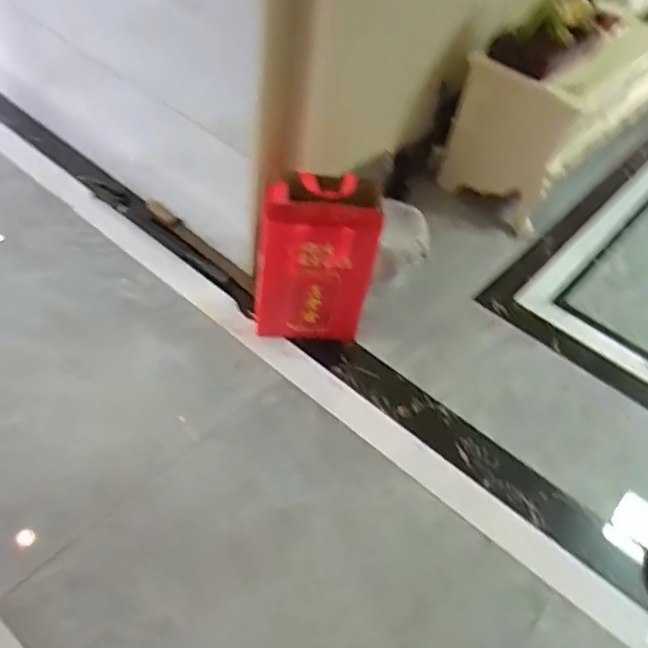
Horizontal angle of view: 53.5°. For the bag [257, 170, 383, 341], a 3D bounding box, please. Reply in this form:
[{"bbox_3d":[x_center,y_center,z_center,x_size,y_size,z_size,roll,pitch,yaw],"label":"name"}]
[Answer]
[{"bbox_3d":[-0.029,-0.168,1.660,0.304,0.483,0.165,1,48,-10],"label":"bag"}]

